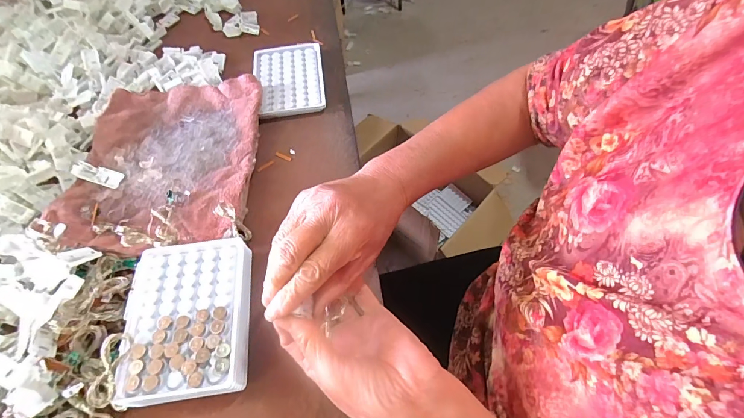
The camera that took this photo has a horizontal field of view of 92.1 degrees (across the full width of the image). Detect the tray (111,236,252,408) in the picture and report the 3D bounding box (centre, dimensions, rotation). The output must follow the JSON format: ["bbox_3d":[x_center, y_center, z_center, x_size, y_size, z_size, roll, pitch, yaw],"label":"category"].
[{"bbox_3d":[-0.161,0.092,0.316,0.101,0.030,0.134,-8,60,-2],"label":"tray"}]

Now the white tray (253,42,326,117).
[{"bbox_3d":[-0.114,-0.181,0.492,0.093,0.010,0.127,-9,60,-3],"label":"white tray"}]

